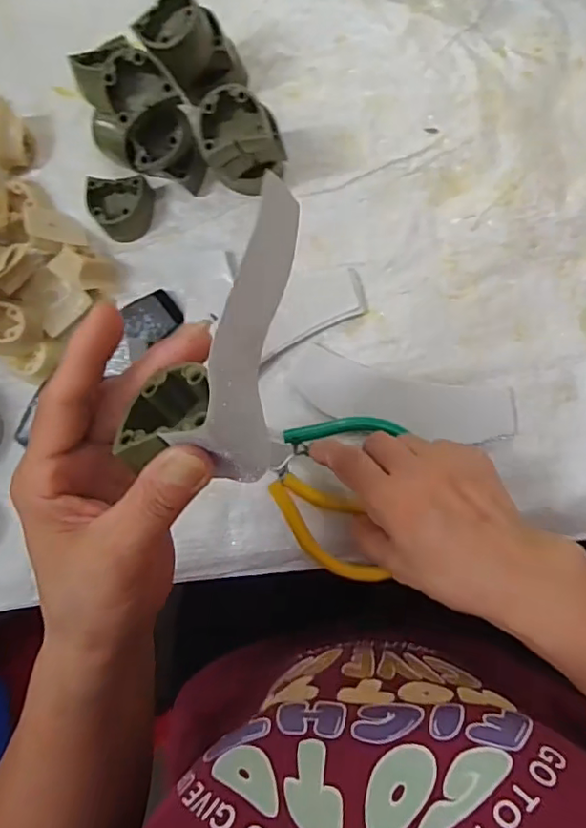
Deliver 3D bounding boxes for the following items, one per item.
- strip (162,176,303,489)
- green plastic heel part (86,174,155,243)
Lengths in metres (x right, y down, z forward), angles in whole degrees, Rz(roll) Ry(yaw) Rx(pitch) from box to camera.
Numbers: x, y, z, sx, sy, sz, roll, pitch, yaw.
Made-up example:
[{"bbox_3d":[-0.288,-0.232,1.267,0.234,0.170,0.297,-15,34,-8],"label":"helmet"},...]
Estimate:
[{"bbox_3d":[-0.016,-0.038,0.238,0.013,0.039,0.130,-2,66,29],"label":"strip"},{"bbox_3d":[-0.132,-0.158,0.430,0.042,0.028,0.039,0,84,7],"label":"green plastic heel part"}]

